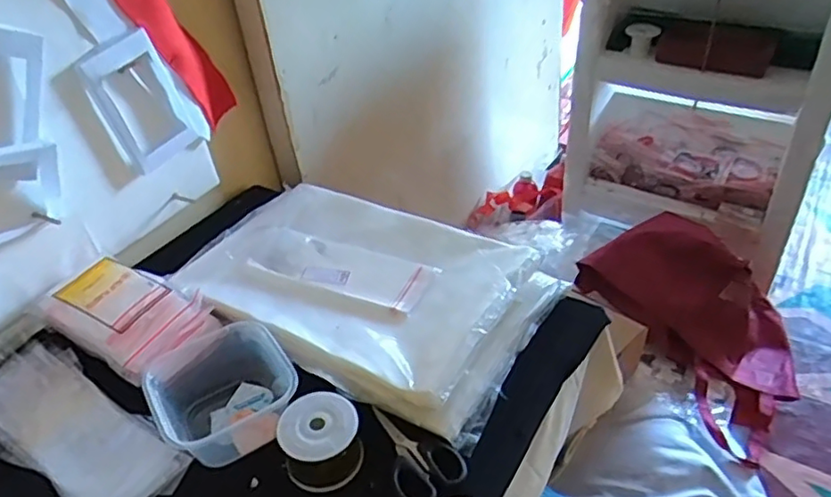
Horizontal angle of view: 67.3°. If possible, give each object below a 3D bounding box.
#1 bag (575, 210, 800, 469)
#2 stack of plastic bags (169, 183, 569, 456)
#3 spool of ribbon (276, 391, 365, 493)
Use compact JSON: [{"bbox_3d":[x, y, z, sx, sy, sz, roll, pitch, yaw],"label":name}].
[{"bbox_3d":[0.569,0.122,1.206,0.328,0.222,0.384,-24,42,-22],"label":"bag"},{"bbox_3d":[-0.064,0.039,0.695,0.394,0.042,0.245,18,44,27],"label":"stack of plastic bags"},{"bbox_3d":[-0.081,0.167,0.536,0.066,0.051,0.061,-3,38,3],"label":"spool of ribbon"}]

